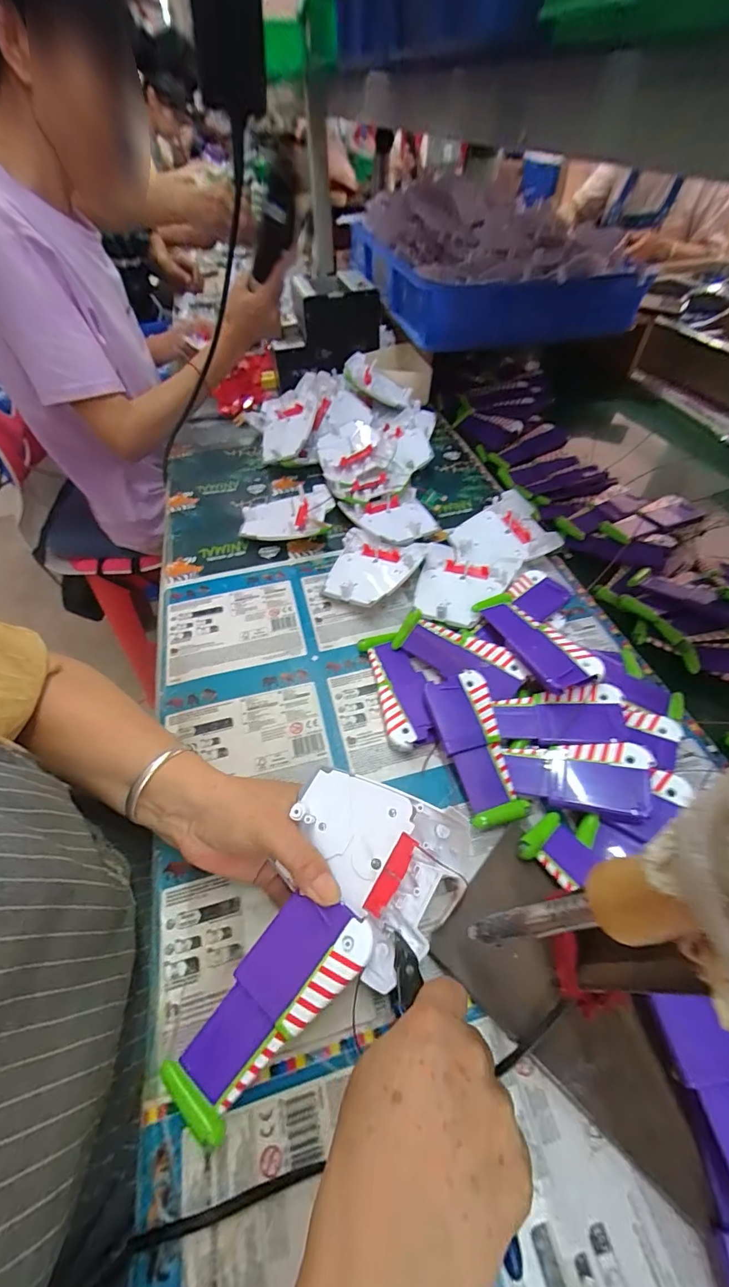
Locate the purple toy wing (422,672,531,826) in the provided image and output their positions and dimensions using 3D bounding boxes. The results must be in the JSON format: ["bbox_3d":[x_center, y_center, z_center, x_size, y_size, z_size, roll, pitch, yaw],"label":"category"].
[{"bbox_3d":[0.088,0.078,0.343,0.048,0.021,0.115,-13,52,-8],"label":"purple toy wing"}]

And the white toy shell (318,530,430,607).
[{"bbox_3d":[0.006,-0.081,0.481,0.095,0.030,0.100,20,55,17],"label":"white toy shell"}]

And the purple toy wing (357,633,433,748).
[{"bbox_3d":[0.031,0.038,0.393,0.044,0.015,0.118,-13,52,-8],"label":"purple toy wing"}]

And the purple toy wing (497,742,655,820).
[{"bbox_3d":[0.158,0.099,0.324,0.097,0.017,0.049,-1,52,26],"label":"purple toy wing"}]

